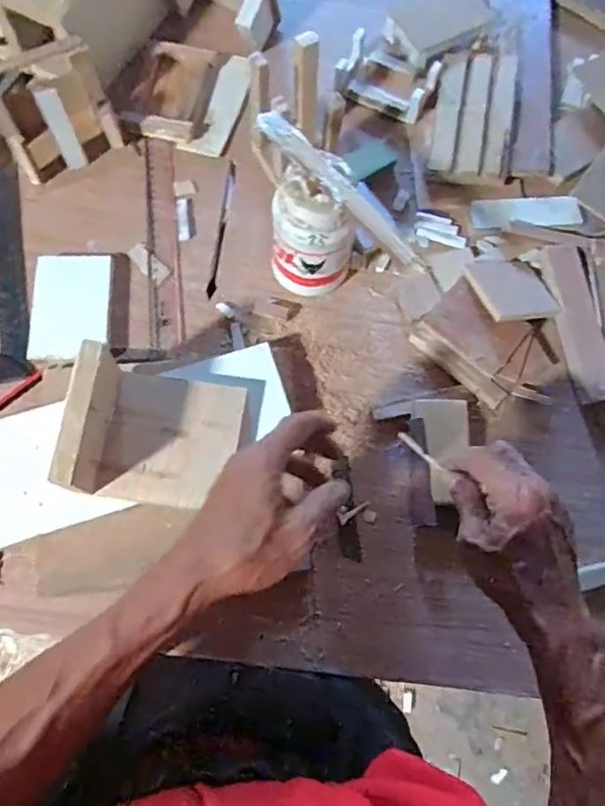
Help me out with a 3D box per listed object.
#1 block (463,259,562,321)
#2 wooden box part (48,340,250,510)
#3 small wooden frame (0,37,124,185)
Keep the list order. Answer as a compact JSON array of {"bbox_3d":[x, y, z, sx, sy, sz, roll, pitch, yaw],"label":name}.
[{"bbox_3d":[0.211,-0.116,0.579,0.085,0.011,0.077,-9,57,-18],"label":"block"},{"bbox_3d":[-0.120,0.020,0.461,0.132,0.086,0.124,12,73,0],"label":"wooden box part"},{"bbox_3d":[-0.257,-0.301,0.588,0.111,0.094,0.079,-30,77,-11],"label":"small wooden frame"}]

